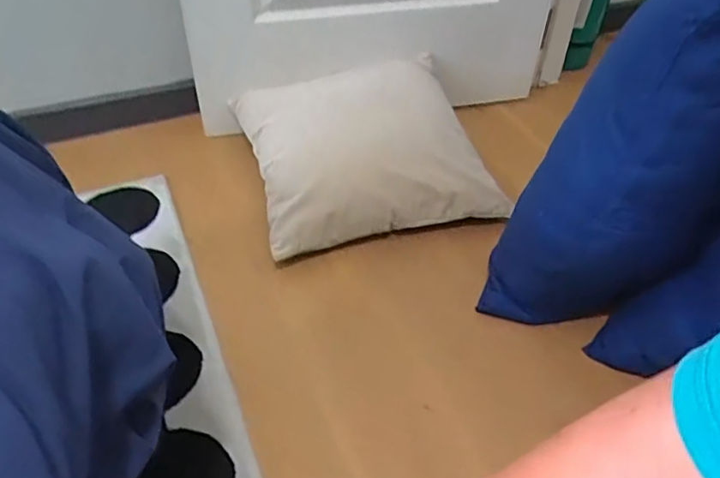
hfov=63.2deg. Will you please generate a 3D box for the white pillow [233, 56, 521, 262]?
[{"bbox_3d":[0.011,-0.211,1.159,0.462,0.193,0.418,-9,46,-12],"label":"white pillow"}]

